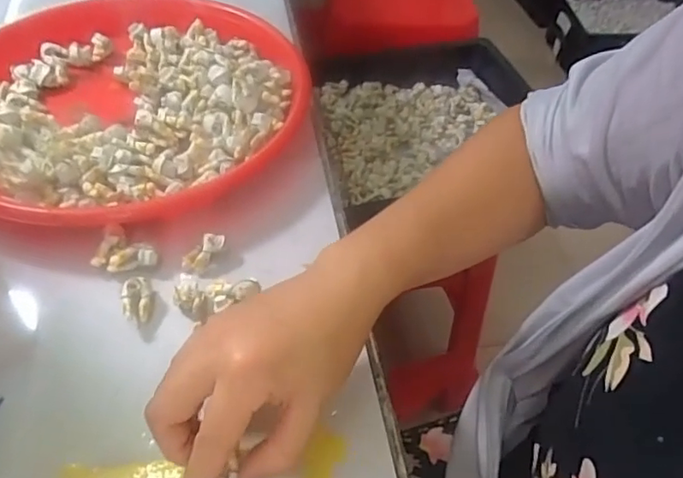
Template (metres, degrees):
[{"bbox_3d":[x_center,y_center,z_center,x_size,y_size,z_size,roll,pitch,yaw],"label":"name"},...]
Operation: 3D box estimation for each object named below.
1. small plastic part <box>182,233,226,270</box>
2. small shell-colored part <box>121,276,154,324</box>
[{"bbox_3d":[-0.093,0.008,0.382,0.032,0.008,0.016,-42,61,-9],"label":"small plastic part"},{"bbox_3d":[-0.127,0.039,0.356,0.018,0.016,0.024,-14,52,-15],"label":"small shell-colored part"}]

